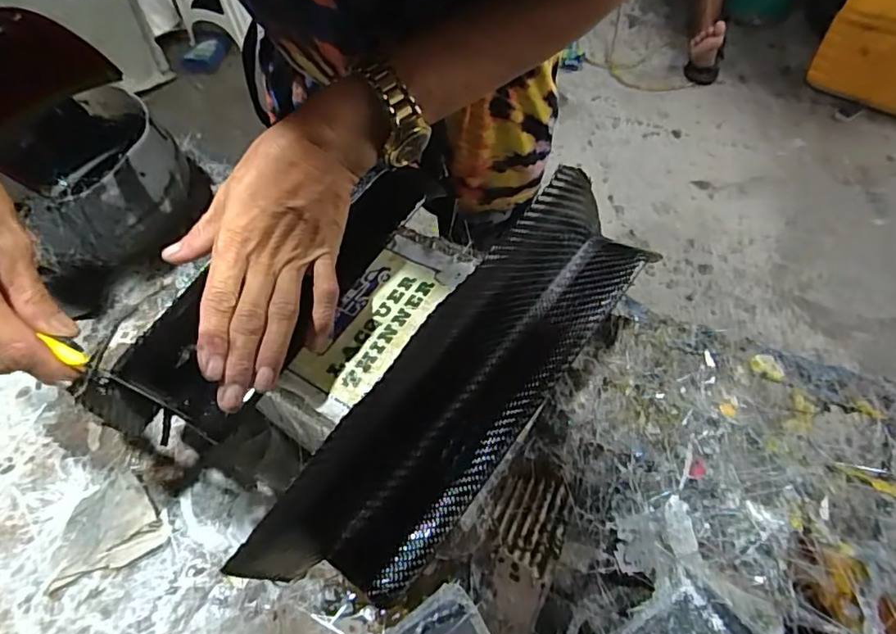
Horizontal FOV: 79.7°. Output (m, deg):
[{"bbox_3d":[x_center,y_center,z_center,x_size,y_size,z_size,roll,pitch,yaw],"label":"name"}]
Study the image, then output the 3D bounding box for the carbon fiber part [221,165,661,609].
[{"bbox_3d":[0.014,0.027,0.288,0.067,0.091,0.271,32,64,25],"label":"carbon fiber part"}]

